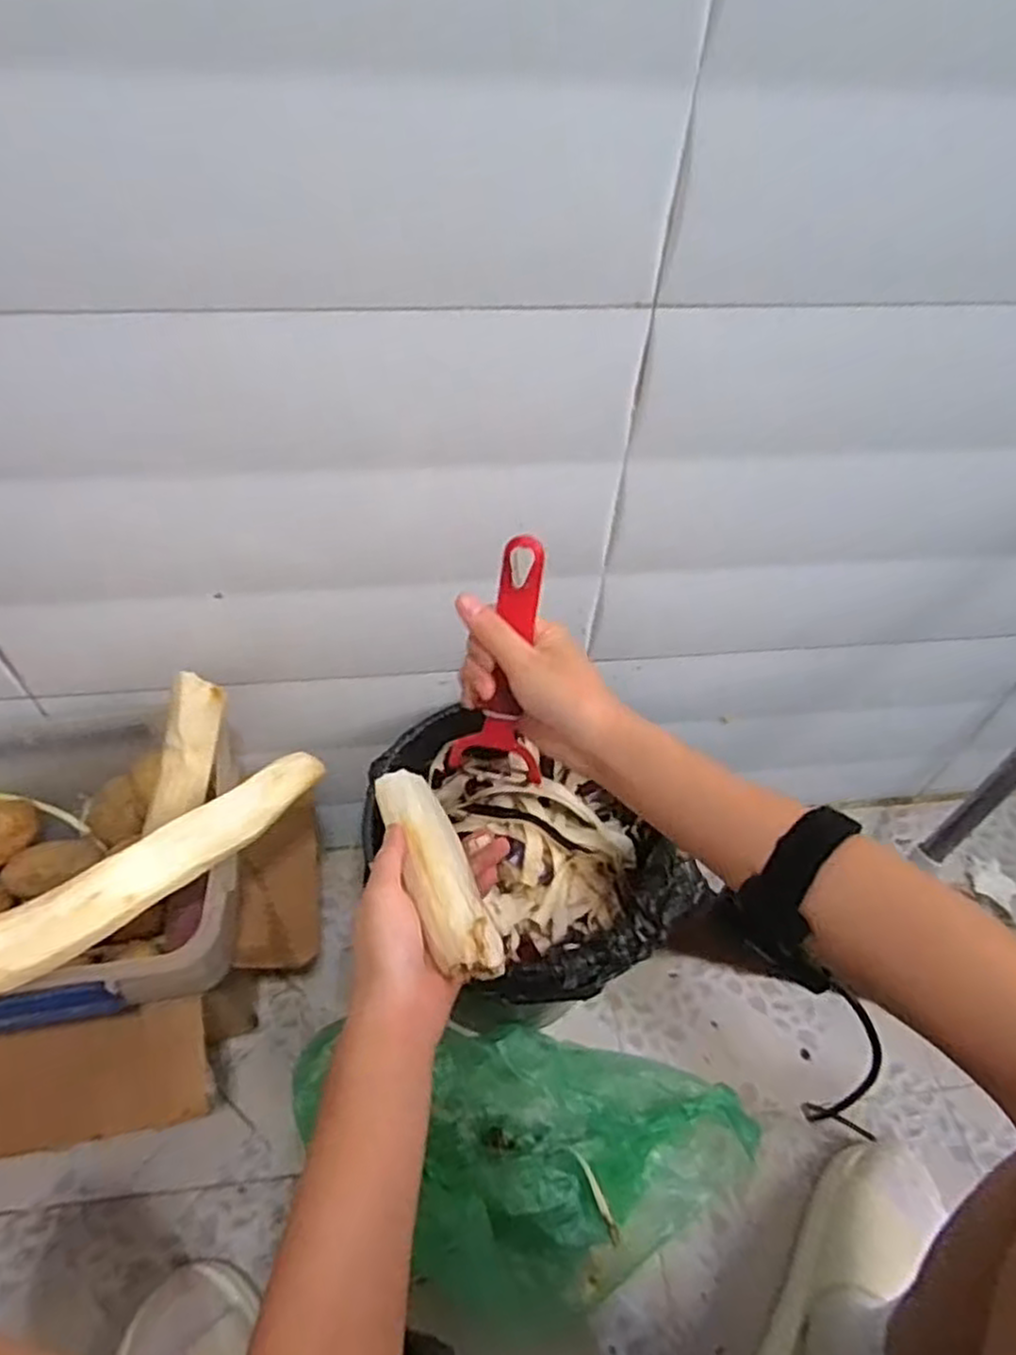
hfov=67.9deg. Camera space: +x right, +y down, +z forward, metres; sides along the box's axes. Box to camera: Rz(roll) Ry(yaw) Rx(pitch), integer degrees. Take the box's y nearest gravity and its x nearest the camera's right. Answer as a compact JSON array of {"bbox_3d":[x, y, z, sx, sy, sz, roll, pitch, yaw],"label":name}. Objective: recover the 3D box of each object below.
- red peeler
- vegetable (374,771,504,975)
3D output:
[{"bbox_3d":[-0.001,-0.009,0.466,0.057,0.156,0.028,7,21,-1],"label":"red peeler"},{"bbox_3d":[-0.045,0.117,0.467,0.037,0.025,0.148,-16,47,-18],"label":"vegetable"}]

